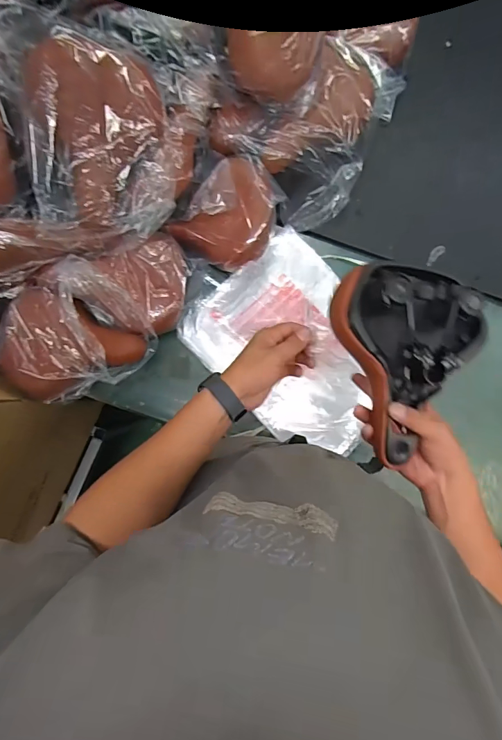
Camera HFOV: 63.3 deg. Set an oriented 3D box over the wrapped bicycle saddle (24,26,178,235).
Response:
[{"bbox_3d":[-0.217,-0.333,0.597,0.186,0.118,0.250,1,88,1],"label":"wrapped bicycle saddle"}]

